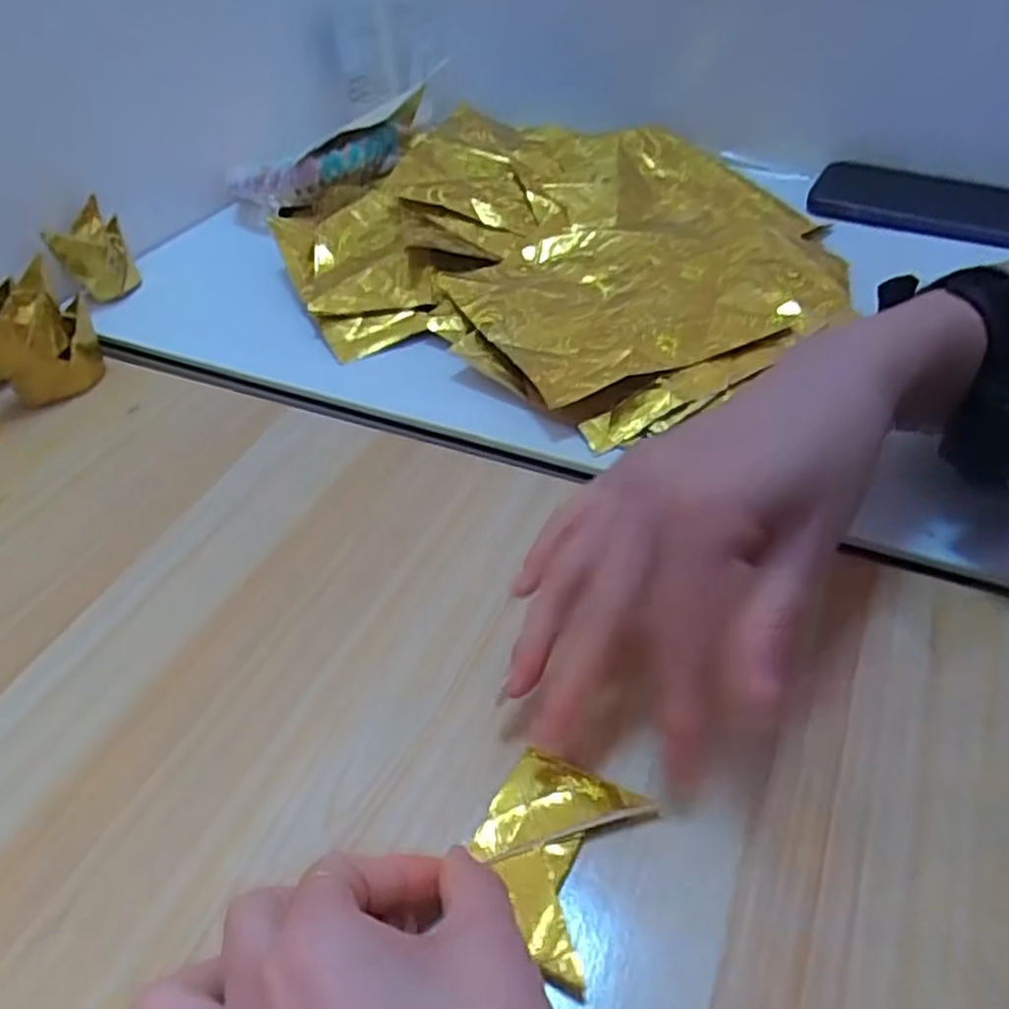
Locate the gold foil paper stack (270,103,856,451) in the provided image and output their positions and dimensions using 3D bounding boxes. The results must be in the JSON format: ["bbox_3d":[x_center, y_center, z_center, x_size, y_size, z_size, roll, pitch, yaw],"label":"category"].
[{"bbox_3d":[0.037,-0.166,0.488,0.336,0.049,0.292,27,53,29],"label":"gold foil paper stack"}]

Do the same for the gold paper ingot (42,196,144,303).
[{"bbox_3d":[-0.256,-0.155,0.493,0.039,0.057,0.042,-22,47,-16],"label":"gold paper ingot"}]

